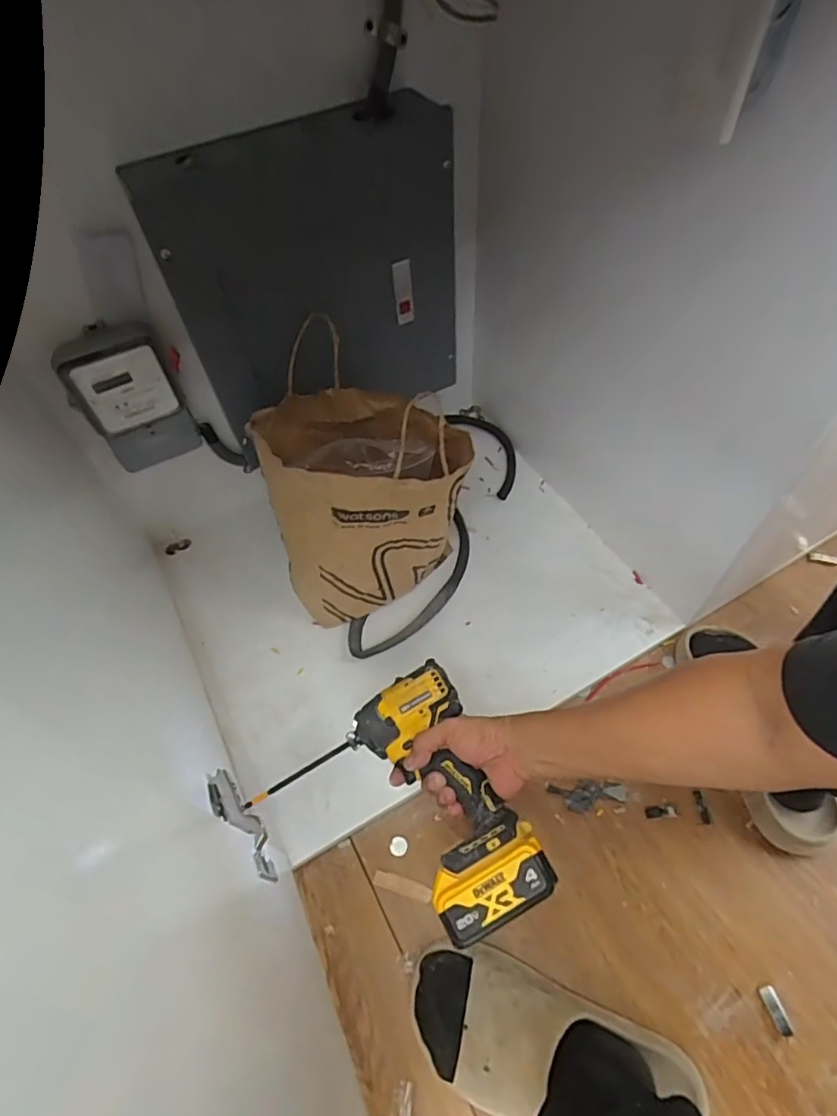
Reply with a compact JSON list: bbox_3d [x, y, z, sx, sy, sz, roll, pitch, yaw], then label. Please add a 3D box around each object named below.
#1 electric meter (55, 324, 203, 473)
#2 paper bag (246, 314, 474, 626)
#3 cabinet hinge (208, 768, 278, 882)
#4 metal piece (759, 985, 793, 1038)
[{"bbox_3d":[-0.375,-0.207,0.740,0.127,0.192,0.050,-22,52,-11],"label":"electric meter"},{"bbox_3d":[-0.073,-0.085,0.778,0.264,0.348,0.185,1,49,0],"label":"paper bag"},{"bbox_3d":[-0.187,0.284,0.595,0.030,0.041,0.121,-37,56,-22],"label":"cabinet hinge"},{"bbox_3d":[0.379,0.479,0.589,0.015,0.004,0.043,-14,58,-6],"label":"metal piece"}]

